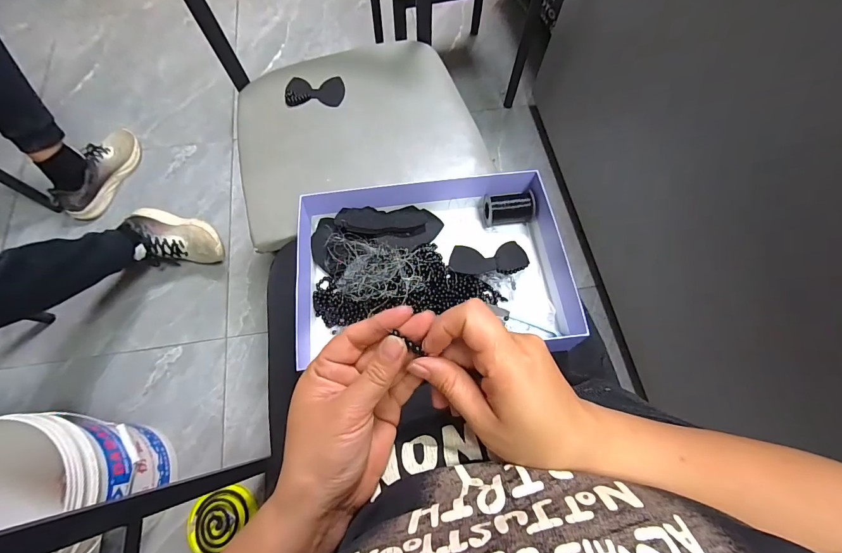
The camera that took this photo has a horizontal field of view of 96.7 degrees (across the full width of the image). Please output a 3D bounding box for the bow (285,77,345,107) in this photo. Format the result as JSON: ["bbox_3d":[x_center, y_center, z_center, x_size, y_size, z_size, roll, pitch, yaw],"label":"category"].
[{"bbox_3d":[-0.176,-0.310,0.622,0.096,0.006,0.059,2,71,3],"label":"bow"}]

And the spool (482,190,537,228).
[{"bbox_3d":[0.114,-0.086,0.480,0.063,0.039,0.040,0,71,2],"label":"spool"}]

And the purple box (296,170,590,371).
[{"bbox_3d":[0.005,-0.018,0.448,0.307,0.063,0.214,-5,71,1],"label":"purple box"}]

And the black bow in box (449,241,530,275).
[{"bbox_3d":[0.083,-0.022,0.458,0.093,0.008,0.041,-4,71,1],"label":"black bow in box"}]

